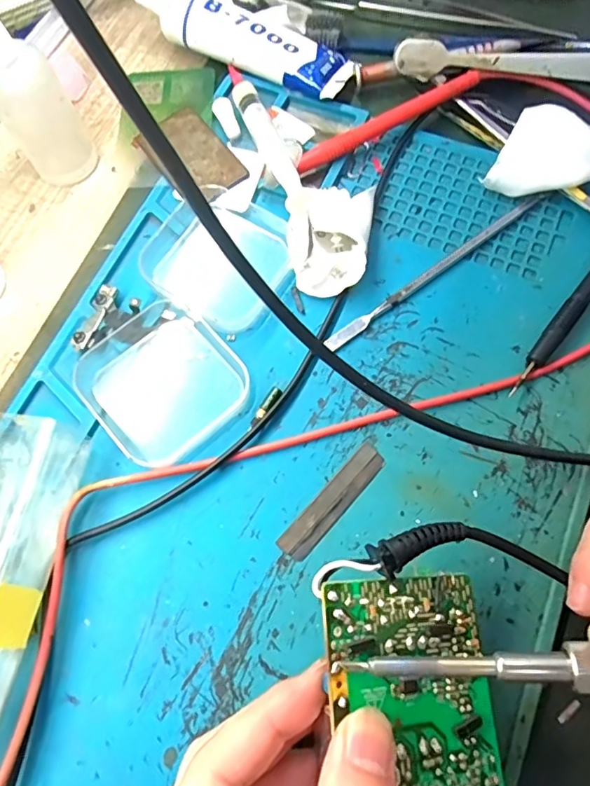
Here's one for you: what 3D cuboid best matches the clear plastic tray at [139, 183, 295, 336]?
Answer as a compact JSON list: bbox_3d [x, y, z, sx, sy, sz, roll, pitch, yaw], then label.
[{"bbox_3d":[-0.037,-0.069,0.257,0.071,0.014,0.064,31,75,11],"label":"clear plastic tray"}]

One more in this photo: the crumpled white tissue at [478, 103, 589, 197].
[{"bbox_3d":[0.145,-0.129,0.266,0.103,0.012,0.048,-18,71,-4],"label":"crumpled white tissue"}]

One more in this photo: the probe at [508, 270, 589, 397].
[{"bbox_3d":[0.144,-0.057,0.241,0.010,0.010,0.149,36,76,13],"label":"probe"}]

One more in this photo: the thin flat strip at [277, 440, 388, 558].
[{"bbox_3d":[0.016,0.046,0.216,0.013,0.004,0.057,41,77,14],"label":"thin flat strip"}]

